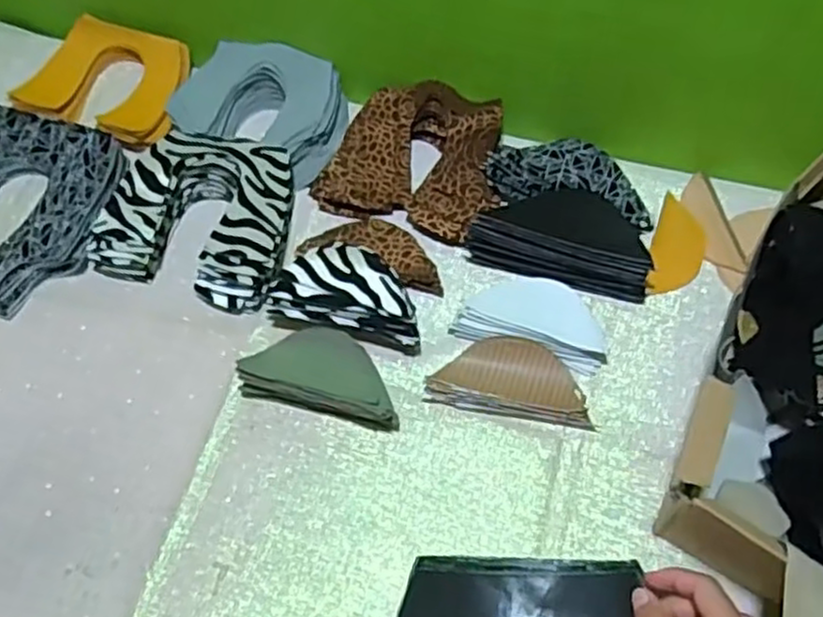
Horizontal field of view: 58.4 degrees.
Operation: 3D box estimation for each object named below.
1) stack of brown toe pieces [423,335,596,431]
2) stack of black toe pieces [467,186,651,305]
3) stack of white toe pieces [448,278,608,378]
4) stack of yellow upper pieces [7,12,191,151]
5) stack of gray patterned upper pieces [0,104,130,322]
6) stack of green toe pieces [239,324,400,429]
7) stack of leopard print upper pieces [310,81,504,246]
[{"bbox_3d":[0.077,0.055,0.568,0.122,0.024,0.059,11,61,7],"label":"stack of brown toe pieces"},{"bbox_3d":[0.126,-0.063,0.617,0.149,0.037,0.085,11,61,7],"label":"stack of black toe pieces"},{"bbox_3d":[0.098,0.009,0.588,0.119,0.029,0.060,12,61,8],"label":"stack of white toe pieces"},{"bbox_3d":[-0.292,-0.222,0.723,0.158,0.031,0.125,20,62,12],"label":"stack of yellow upper pieces"},{"bbox_3d":[-0.360,-0.091,0.655,0.195,0.033,0.187,15,61,9],"label":"stack of gray patterned upper pieces"},{"bbox_3d":[-0.065,0.052,0.558,0.118,0.048,0.055,19,62,11],"label":"stack of green toe pieces"},{"bbox_3d":[0.004,-0.138,0.660,0.157,0.049,0.136,16,62,10],"label":"stack of leopard print upper pieces"}]

